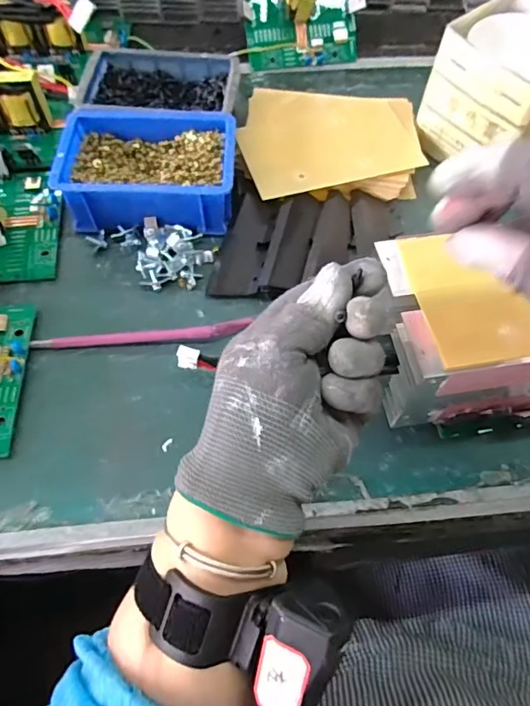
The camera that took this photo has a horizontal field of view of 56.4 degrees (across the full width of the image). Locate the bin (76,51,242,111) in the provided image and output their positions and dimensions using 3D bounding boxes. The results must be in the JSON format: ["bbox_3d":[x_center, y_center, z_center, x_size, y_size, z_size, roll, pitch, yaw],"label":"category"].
[{"bbox_3d":[-0.100,-0.251,0.484,0.150,0.048,0.095,1,63,-1],"label":"bin"}]

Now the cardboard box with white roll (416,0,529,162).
[{"bbox_3d":[0.220,-0.240,0.453,0.115,0.103,0.109,-33,68,-17],"label":"cardboard box with white roll"}]

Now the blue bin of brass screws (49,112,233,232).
[{"bbox_3d":[-0.099,-0.161,0.436,0.144,0.047,0.101,4,63,0],"label":"blue bin of brass screws"}]

